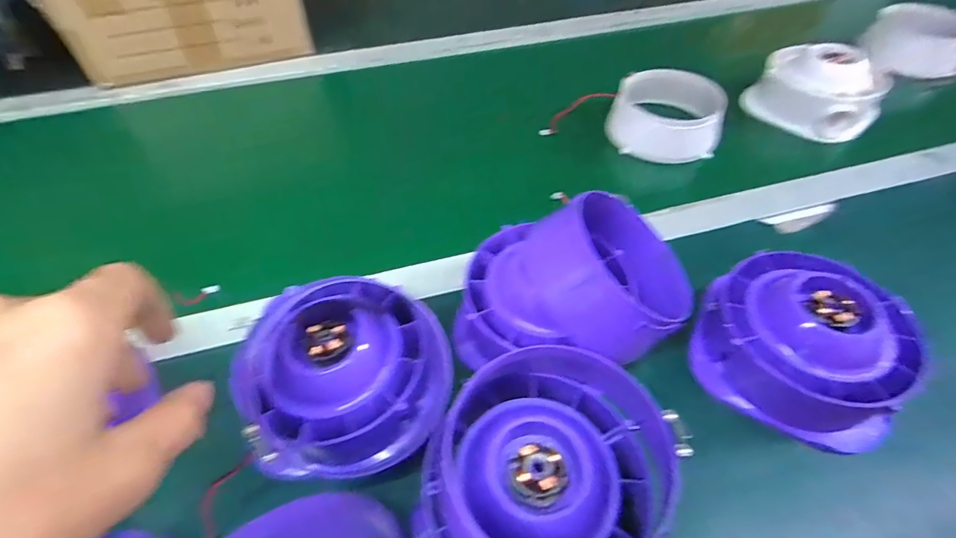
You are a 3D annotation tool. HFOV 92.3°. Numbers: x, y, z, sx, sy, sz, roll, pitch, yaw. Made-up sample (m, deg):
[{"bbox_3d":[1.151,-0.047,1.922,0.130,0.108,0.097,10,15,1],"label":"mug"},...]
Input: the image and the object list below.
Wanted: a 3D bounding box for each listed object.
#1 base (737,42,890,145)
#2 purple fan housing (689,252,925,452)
[{"bbox_3d":[0.420,-0.224,0.573,0.138,0.087,0.115,34,60,25],"label":"base"},{"bbox_3d":[0.239,0.050,0.341,0.128,0.074,0.118,35,60,26],"label":"purple fan housing"}]

